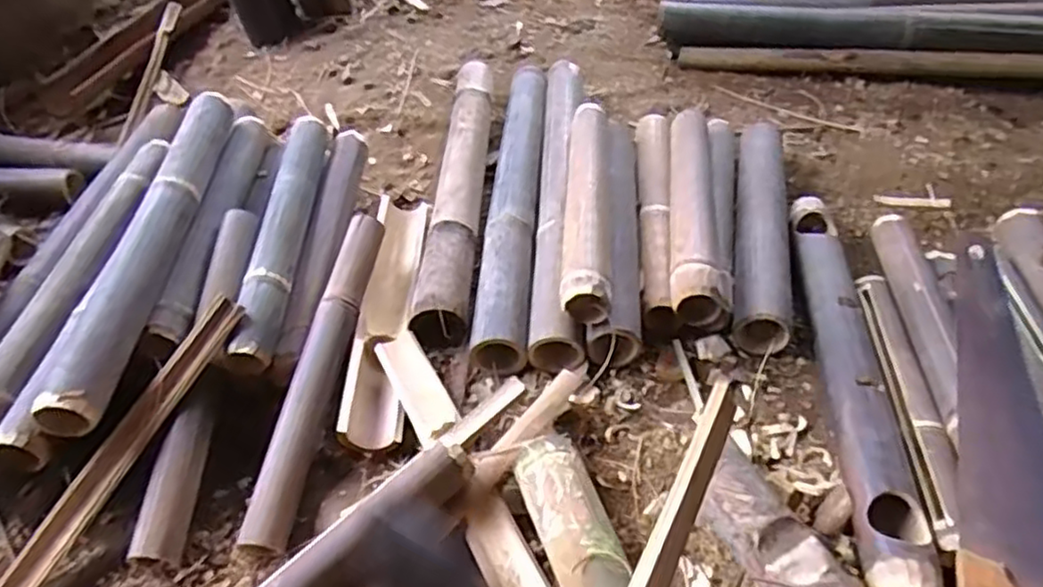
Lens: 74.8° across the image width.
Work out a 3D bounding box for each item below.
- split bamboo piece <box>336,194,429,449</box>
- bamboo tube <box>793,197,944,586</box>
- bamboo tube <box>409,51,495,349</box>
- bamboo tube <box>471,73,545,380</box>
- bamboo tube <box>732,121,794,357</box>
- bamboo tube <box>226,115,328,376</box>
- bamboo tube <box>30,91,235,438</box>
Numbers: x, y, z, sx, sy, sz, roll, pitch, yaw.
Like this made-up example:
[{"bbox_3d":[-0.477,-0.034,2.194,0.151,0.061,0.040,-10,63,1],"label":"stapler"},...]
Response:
[{"bbox_3d":[-0.189,0.010,0.980,0.073,0.056,0.484,-4,46,1],"label":"split bamboo piece"},{"bbox_3d":[0.401,0.080,0.838,0.090,0.069,0.592,6,46,10],"label":"bamboo tube"},{"bbox_3d":[-0.098,-0.200,1.158,0.081,0.072,0.722,0,46,4],"label":"bamboo tube"},{"bbox_3d":[-0.009,-0.176,1.129,0.078,0.072,0.735,0,46,4],"label":"bamboo tube"},{"bbox_3d":[0.361,-0.106,1.025,0.071,0.073,0.477,8,47,12],"label":"bamboo tube"},{"bbox_3d":[-0.345,-0.101,0.998,0.057,0.060,0.498,-4,46,1],"label":"bamboo tube"},{"bbox_3d":[-0.500,-0.087,0.924,0.072,0.054,0.608,-3,46,1],"label":"bamboo tube"}]

